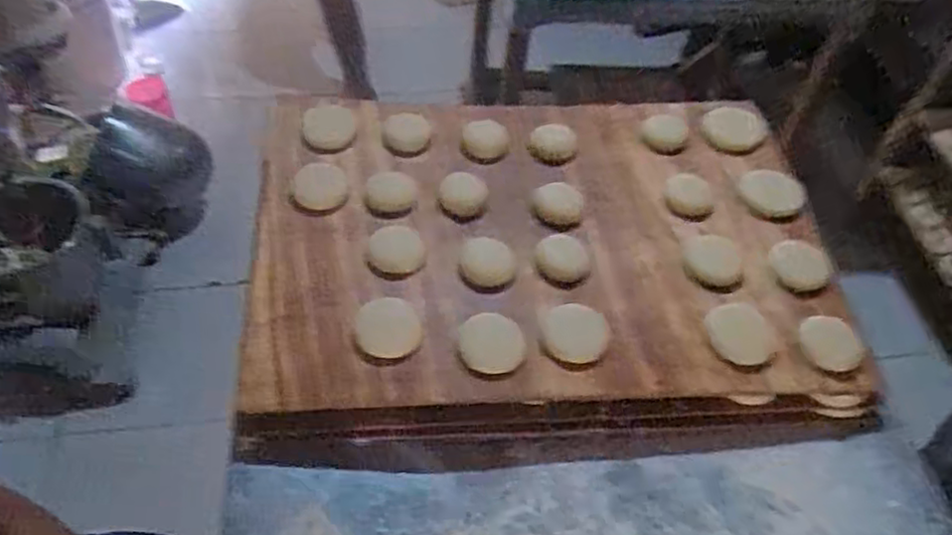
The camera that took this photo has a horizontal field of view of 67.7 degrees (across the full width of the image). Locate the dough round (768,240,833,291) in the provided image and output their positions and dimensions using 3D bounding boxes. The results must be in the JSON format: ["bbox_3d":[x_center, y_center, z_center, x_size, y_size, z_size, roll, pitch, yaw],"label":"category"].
[{"bbox_3d":[0.336,-0.003,0.736,0.058,0.019,0.051,29,54,18],"label":"dough round"}]

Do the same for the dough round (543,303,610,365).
[{"bbox_3d":[0.095,0.062,0.670,0.059,0.007,0.062,2,50,-3],"label":"dough round"}]

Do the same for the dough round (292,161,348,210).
[{"bbox_3d":[-0.177,-0.091,0.803,0.059,0.016,0.067,-6,51,-10],"label":"dough round"}]

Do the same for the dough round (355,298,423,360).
[{"bbox_3d":[-0.083,0.057,0.668,0.058,0.018,0.063,2,50,-3],"label":"dough round"}]

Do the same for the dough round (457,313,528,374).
[{"bbox_3d":[0.016,0.069,0.657,0.059,0.013,0.061,2,50,-3],"label":"dough round"}]

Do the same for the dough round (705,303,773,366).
[{"bbox_3d":[0.255,0.064,0.686,0.057,0.010,0.068,1,50,-4],"label":"dough round"}]

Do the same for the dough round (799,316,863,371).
[{"bbox_3d":[0.340,0.073,0.682,0.062,0.008,0.058,2,50,-3],"label":"dough round"}]

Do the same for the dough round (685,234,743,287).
[{"bbox_3d":[0.246,-0.008,0.738,0.055,0.010,0.062,14,50,7],"label":"dough round"}]

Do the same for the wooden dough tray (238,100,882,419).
[{"bbox_3d":[0.068,-0.043,0.765,0.597,0.033,0.431,1,50,-4],"label":"wooden dough tray"}]

